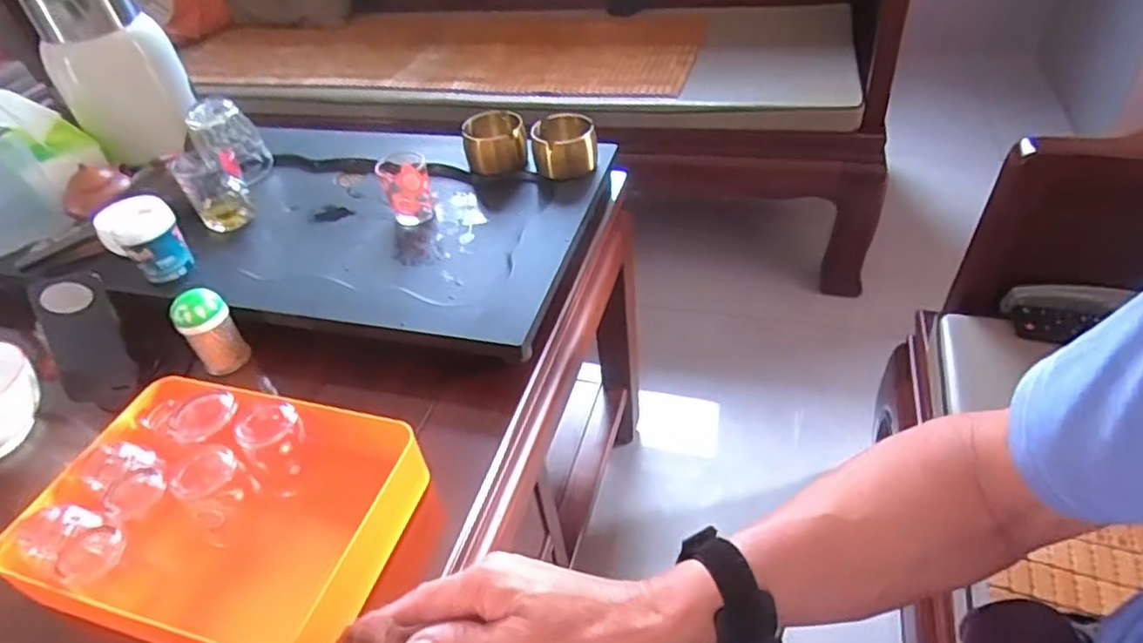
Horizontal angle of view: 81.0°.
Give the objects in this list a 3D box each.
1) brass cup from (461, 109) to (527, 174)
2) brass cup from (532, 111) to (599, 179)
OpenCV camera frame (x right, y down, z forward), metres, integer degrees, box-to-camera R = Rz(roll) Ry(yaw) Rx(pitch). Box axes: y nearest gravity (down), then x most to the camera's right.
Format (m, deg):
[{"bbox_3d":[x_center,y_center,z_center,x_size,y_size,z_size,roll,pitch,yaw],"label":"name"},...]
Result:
[{"bbox_3d":[-0.098,-0.225,0.844,0.074,0.059,0.069,-4,43,4],"label":"brass cup"},{"bbox_3d":[-0.007,-0.216,0.815,0.070,0.048,0.077,-4,43,4],"label":"brass cup"}]

